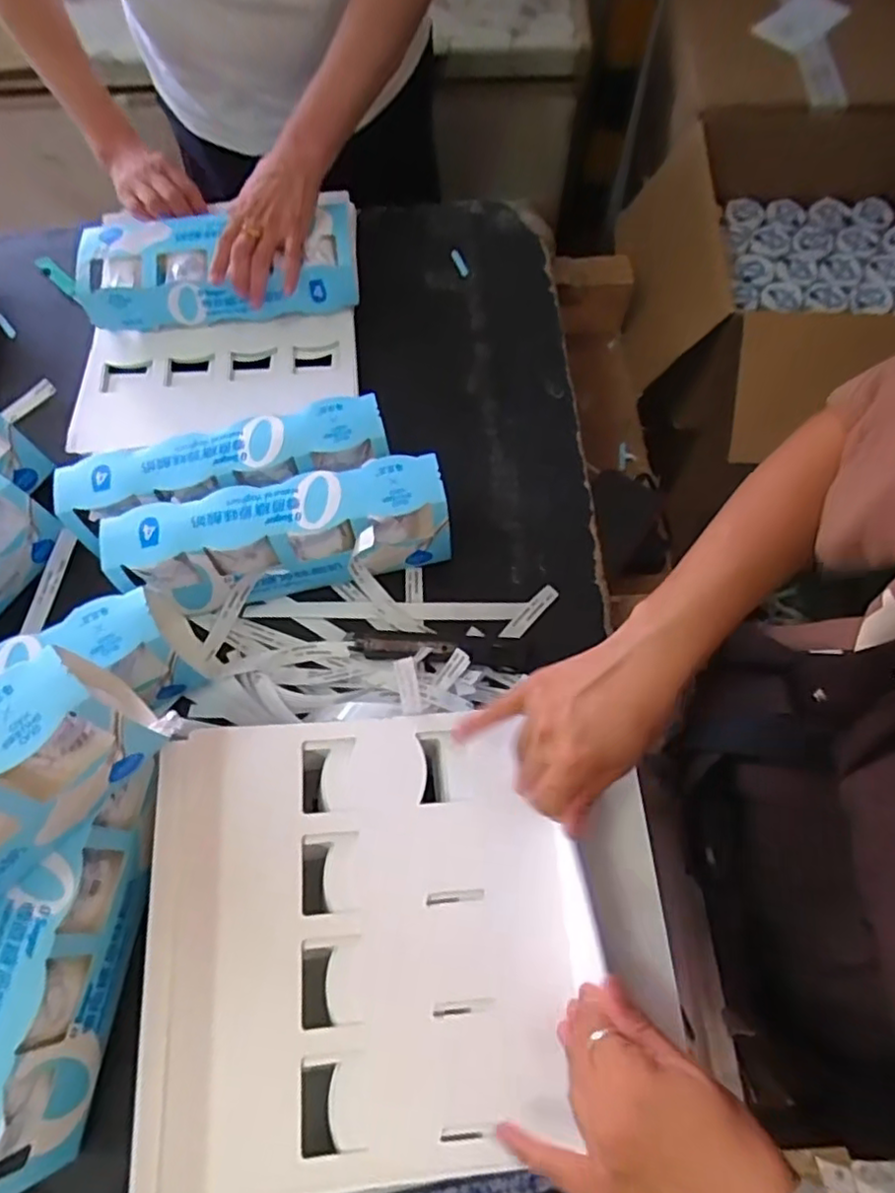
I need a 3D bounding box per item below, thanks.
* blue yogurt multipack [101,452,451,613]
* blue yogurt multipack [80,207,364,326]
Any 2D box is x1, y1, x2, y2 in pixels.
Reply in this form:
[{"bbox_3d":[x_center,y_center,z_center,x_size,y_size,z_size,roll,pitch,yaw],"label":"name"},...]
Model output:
[{"bbox_3d":[-0.135,-0.052,0.550,0.269,0.089,0.076,-11,68,-3],"label":"blue yogurt multipack"},{"bbox_3d":[-0.236,-0.345,0.682,0.274,0.075,0.101,-4,68,-1],"label":"blue yogurt multipack"}]

